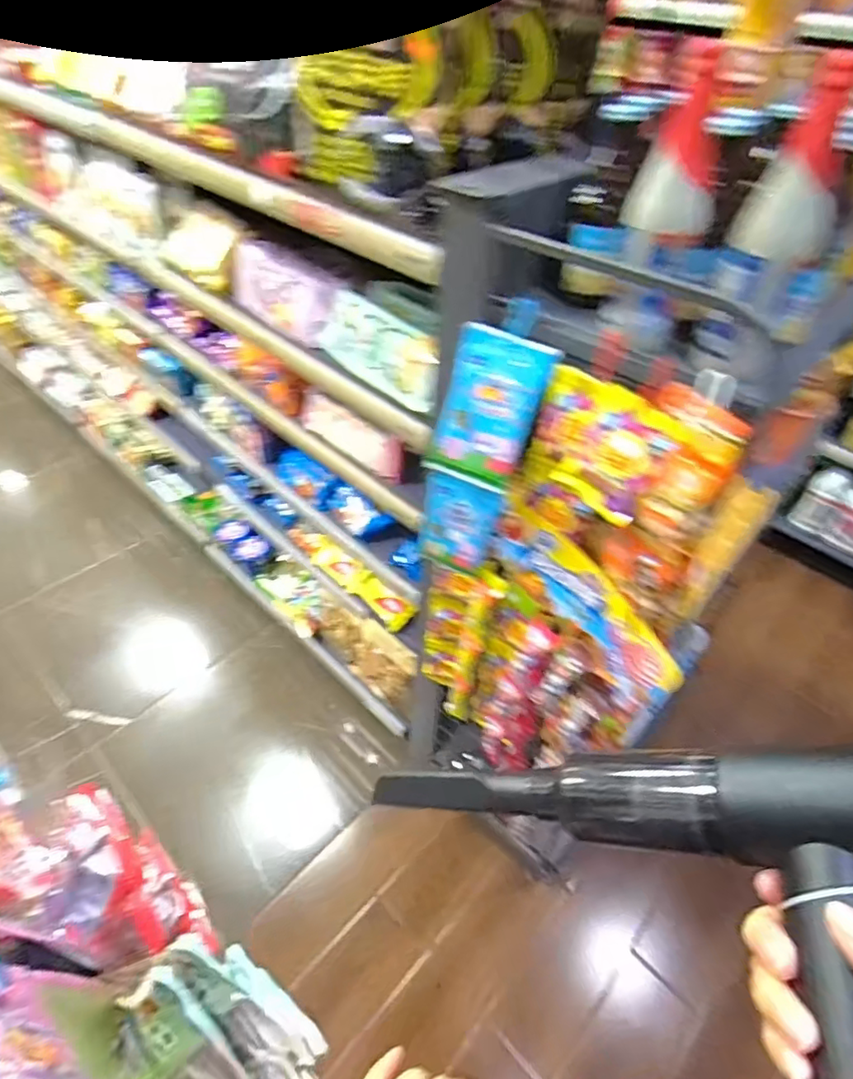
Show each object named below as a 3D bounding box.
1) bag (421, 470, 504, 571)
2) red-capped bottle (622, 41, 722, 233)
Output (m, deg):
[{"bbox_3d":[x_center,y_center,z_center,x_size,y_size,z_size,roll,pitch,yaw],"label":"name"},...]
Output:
[{"bbox_3d":[0.039,-0.018,0.754,0.100,0.152,0.021,20,47,16],"label":"bag"},{"bbox_3d":[0.211,-0.320,0.474,0.065,0.122,0.055,17,46,12],"label":"red-capped bottle"}]

